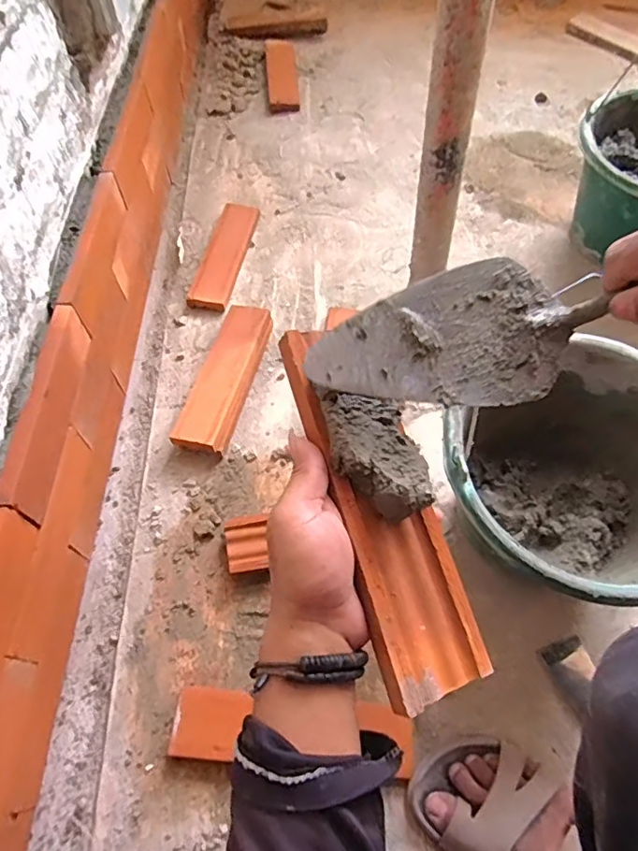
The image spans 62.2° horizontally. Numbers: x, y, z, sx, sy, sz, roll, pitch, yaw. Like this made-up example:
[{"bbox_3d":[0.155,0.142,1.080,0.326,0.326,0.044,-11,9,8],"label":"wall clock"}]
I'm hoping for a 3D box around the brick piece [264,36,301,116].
[{"bbox_3d":[-0.079,-0.752,1.129,0.063,0.023,0.271,-4,60,-2],"label":"brick piece"}]

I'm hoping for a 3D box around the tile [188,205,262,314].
[{"bbox_3d":[-0.152,-0.276,0.853,0.059,0.024,0.222,9,60,6],"label":"tile"}]

